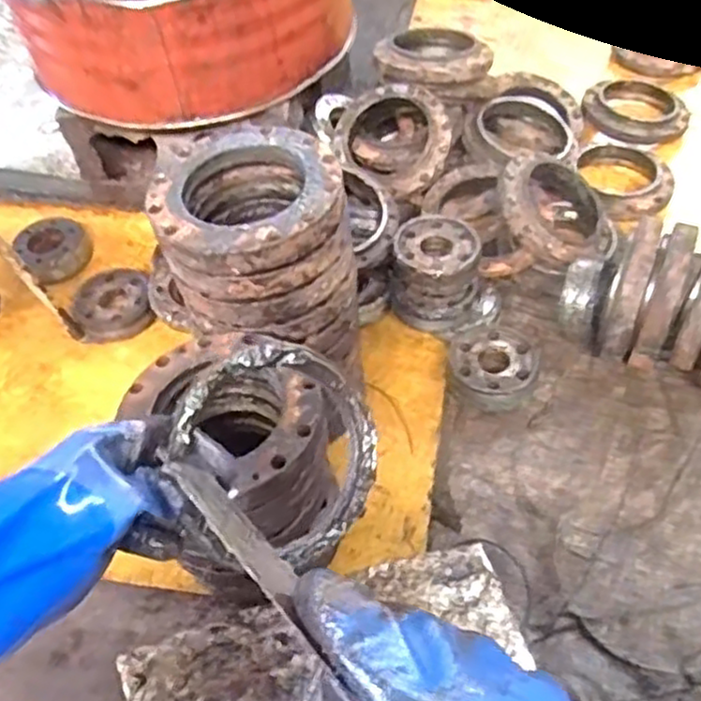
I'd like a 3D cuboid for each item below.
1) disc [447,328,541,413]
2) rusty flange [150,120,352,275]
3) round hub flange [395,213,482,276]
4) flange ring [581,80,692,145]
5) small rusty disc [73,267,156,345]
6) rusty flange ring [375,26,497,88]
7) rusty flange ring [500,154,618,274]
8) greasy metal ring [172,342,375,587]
[{"bbox_3d":[0.202,0.023,1.010,0.125,0.041,0.127,-1,50,1],"label":"disc"},{"bbox_3d":[-0.110,-0.167,0.750,0.191,0.036,0.208,-2,50,3],"label":"rusty flange"},{"bbox_3d":[0.129,-0.160,1.039,0.120,0.022,0.134,13,52,15],"label":"round hub flange"},{"bbox_3d":[0.552,-0.462,1.391,0.184,0.052,0.182,-1,50,1],"label":"flange ring"},{"bbox_3d":[-0.368,-0.071,1.119,0.117,0.029,0.115,1,65,-2],"label":"small rusty disc"},{"bbox_3d":[0.131,-0.486,1.187,0.169,0.042,0.156,-2,50,3],"label":"rusty flange ring"},{"bbox_3d":[0.312,-0.213,1.100,0.190,0.046,0.195,9,68,-23],"label":"rusty flange ring"},{"bbox_3d":[-0.051,0.075,0.504,0.150,0.160,0.017,-9,8,-28],"label":"greasy metal ring"}]

